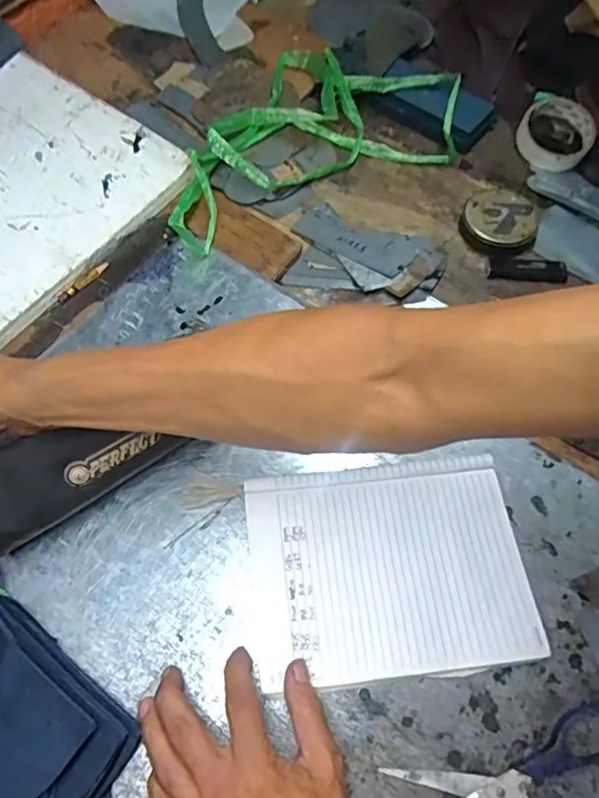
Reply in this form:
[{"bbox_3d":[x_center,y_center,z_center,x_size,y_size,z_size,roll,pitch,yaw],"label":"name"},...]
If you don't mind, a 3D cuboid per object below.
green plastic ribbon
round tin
[{"bbox_3d":[-0.003,-0.310,0.629,0.391,0.043,0.227,-29,70,-16],"label":"green plastic ribbon"},{"bbox_3d":[0.210,-0.186,0.595,0.077,0.027,0.078,1,63,-2],"label":"round tin"}]

